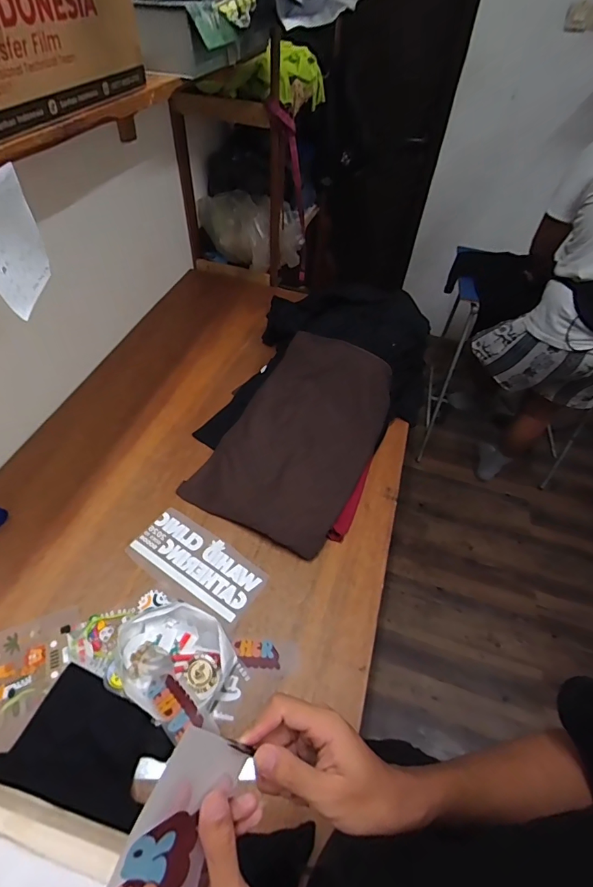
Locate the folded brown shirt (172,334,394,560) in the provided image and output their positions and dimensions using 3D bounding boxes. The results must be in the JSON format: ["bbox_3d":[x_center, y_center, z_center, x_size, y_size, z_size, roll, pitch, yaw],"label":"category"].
[{"bbox_3d":[0.007,-0.029,0.987,0.337,0.207,0.477,26,53,17],"label":"folded brown shirt"}]

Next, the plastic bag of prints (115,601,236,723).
[{"bbox_3d":[-0.215,0.370,0.734,0.196,0.043,0.161,28,53,18],"label":"plastic bag of prints"}]

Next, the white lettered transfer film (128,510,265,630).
[{"bbox_3d":[-0.207,0.247,0.868,0.280,0.006,0.140,30,54,20],"label":"white lettered transfer film"}]

